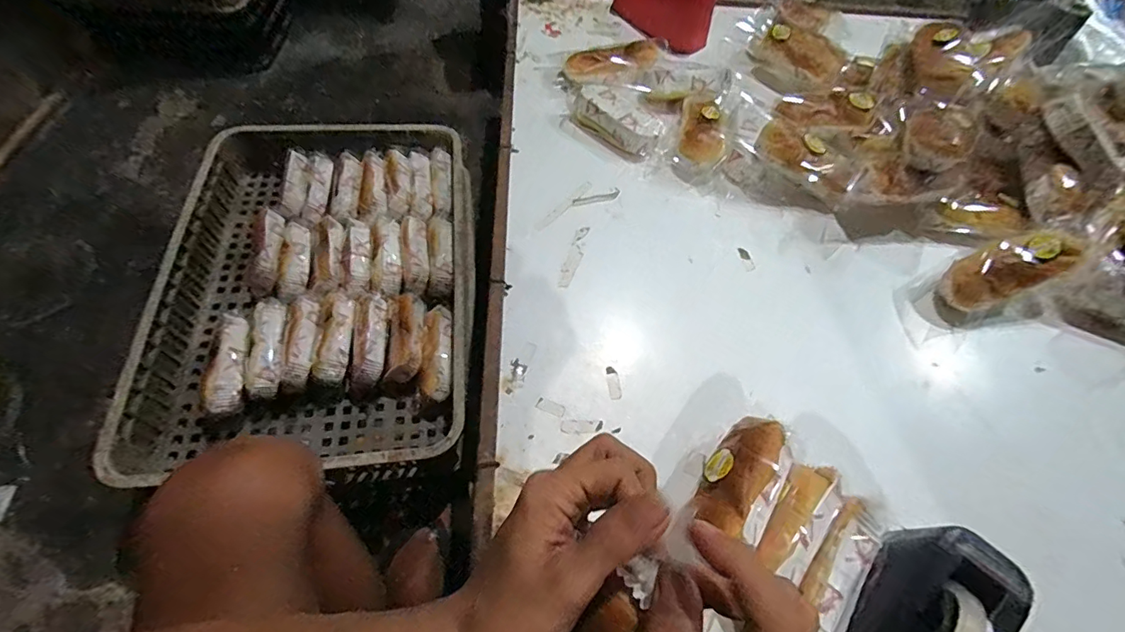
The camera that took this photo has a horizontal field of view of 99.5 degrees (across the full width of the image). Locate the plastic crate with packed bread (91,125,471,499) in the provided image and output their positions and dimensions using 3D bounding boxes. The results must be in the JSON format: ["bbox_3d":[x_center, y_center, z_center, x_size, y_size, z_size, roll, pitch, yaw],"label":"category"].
[{"bbox_3d":[-0.364,-0.074,0.743,0.423,0.115,0.634,-3,60,-5],"label":"plastic crate with packed bread"}]

